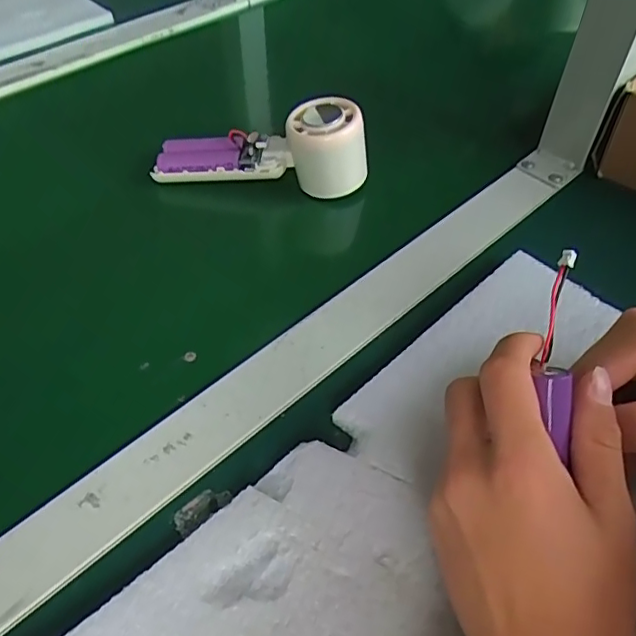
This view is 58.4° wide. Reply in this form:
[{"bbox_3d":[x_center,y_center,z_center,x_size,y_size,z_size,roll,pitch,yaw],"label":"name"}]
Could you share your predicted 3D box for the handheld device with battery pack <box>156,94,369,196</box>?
[{"bbox_3d":[-0.044,-0.134,0.433,0.159,0.055,0.048,8,51,7],"label":"handheld device with battery pack"}]

